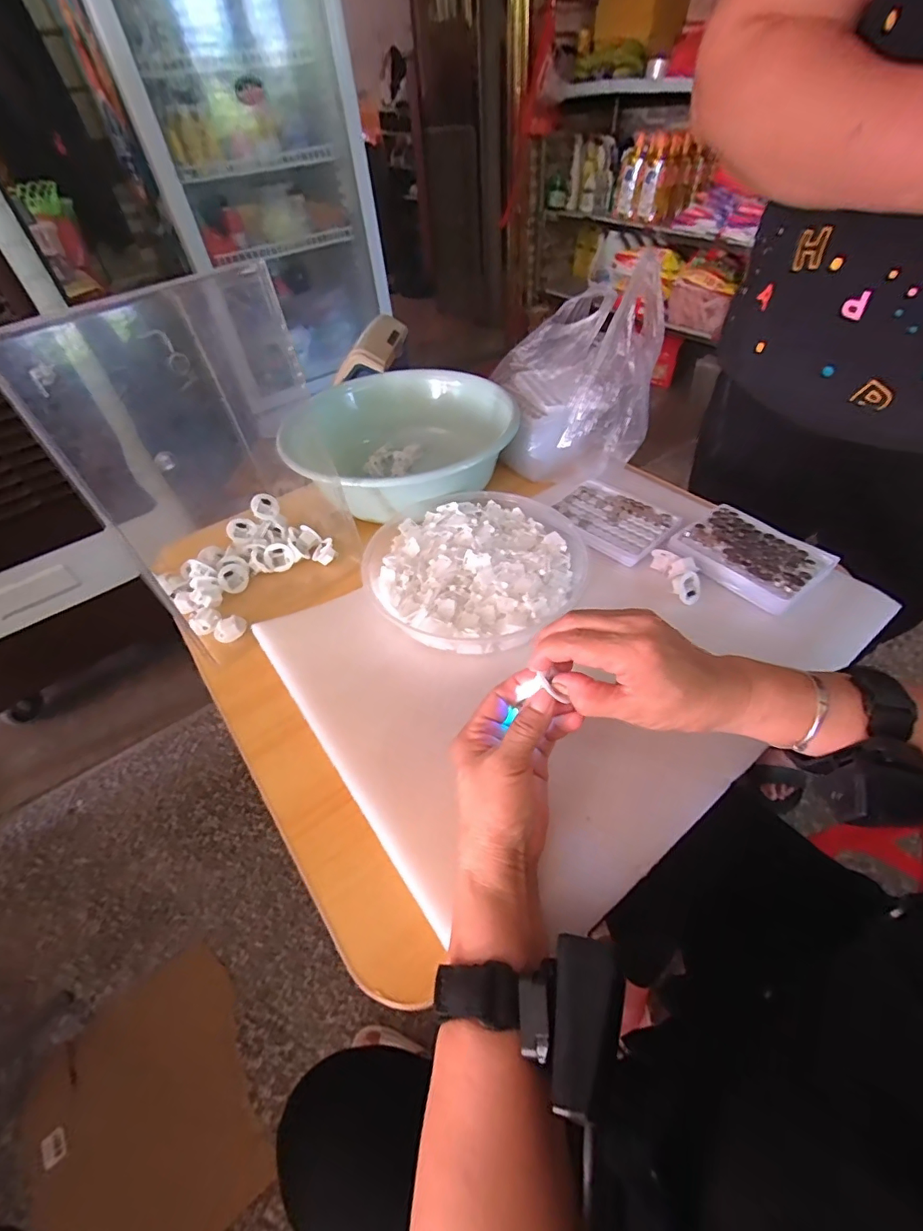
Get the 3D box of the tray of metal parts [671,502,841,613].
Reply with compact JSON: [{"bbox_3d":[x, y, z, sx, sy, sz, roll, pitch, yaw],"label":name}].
[{"bbox_3d":[0.294,-0.061,0.503,0.095,0.025,0.130,-34,55,-25],"label":"tray of metal parts"}]

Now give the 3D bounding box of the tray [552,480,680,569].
[{"bbox_3d":[0.174,-0.113,0.570,0.095,0.019,0.129,-36,56,-26],"label":"tray"}]

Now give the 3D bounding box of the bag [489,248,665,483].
[{"bbox_3d":[0.139,-0.311,0.622,0.191,0.178,0.224,4,48,6],"label":"bag"}]

